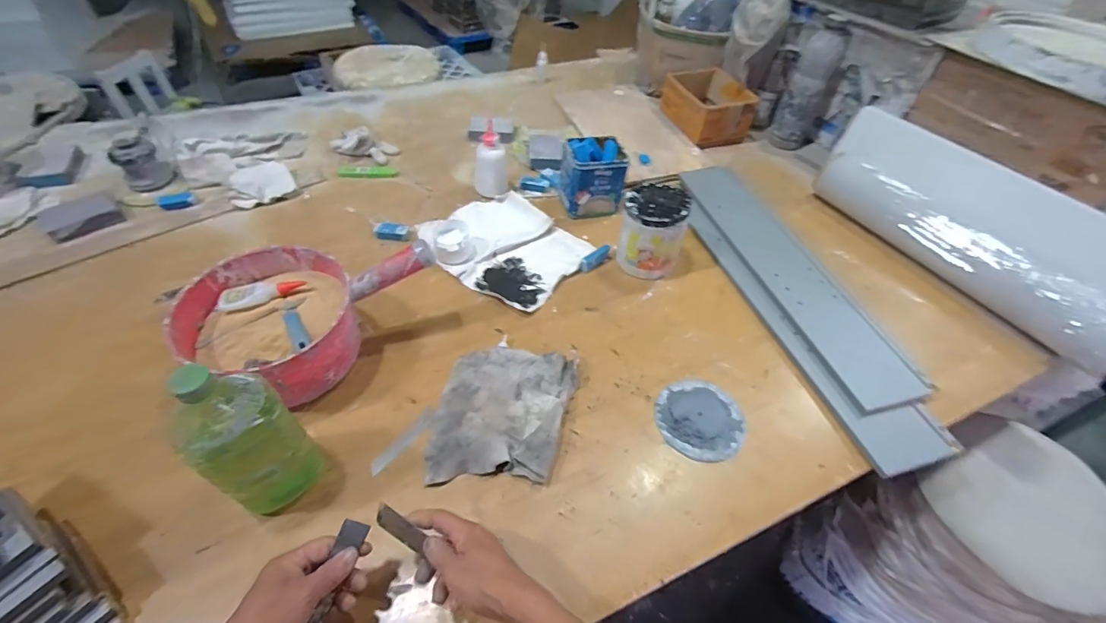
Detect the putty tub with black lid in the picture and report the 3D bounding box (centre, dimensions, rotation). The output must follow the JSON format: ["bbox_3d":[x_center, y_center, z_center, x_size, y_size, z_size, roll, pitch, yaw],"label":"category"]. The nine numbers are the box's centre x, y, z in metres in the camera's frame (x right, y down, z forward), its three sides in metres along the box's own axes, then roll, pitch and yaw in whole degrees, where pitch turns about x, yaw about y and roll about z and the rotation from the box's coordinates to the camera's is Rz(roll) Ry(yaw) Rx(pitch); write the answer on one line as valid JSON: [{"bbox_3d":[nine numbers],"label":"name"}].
[{"bbox_3d":[0.162,-0.131,0.754,0.097,0.120,0.103,1,50,-1],"label":"putty tub with black lid"}]

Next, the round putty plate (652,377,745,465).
[{"bbox_3d":[0.193,0.137,0.608,0.110,0.006,0.113,1,50,-1],"label":"round putty plate"}]

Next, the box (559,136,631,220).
[{"bbox_3d":[0.073,-0.249,0.854,0.112,0.111,0.084,-7,50,-7],"label":"box"}]

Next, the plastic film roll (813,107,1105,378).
[{"bbox_3d":[0.714,-0.157,0.787,0.181,0.158,0.540,-18,53,-19],"label":"plastic film roll"}]

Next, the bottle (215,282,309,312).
[{"bbox_3d":[-0.377,-0.023,0.599,0.099,0.017,0.034,-10,51,-13],"label":"bottle"}]

